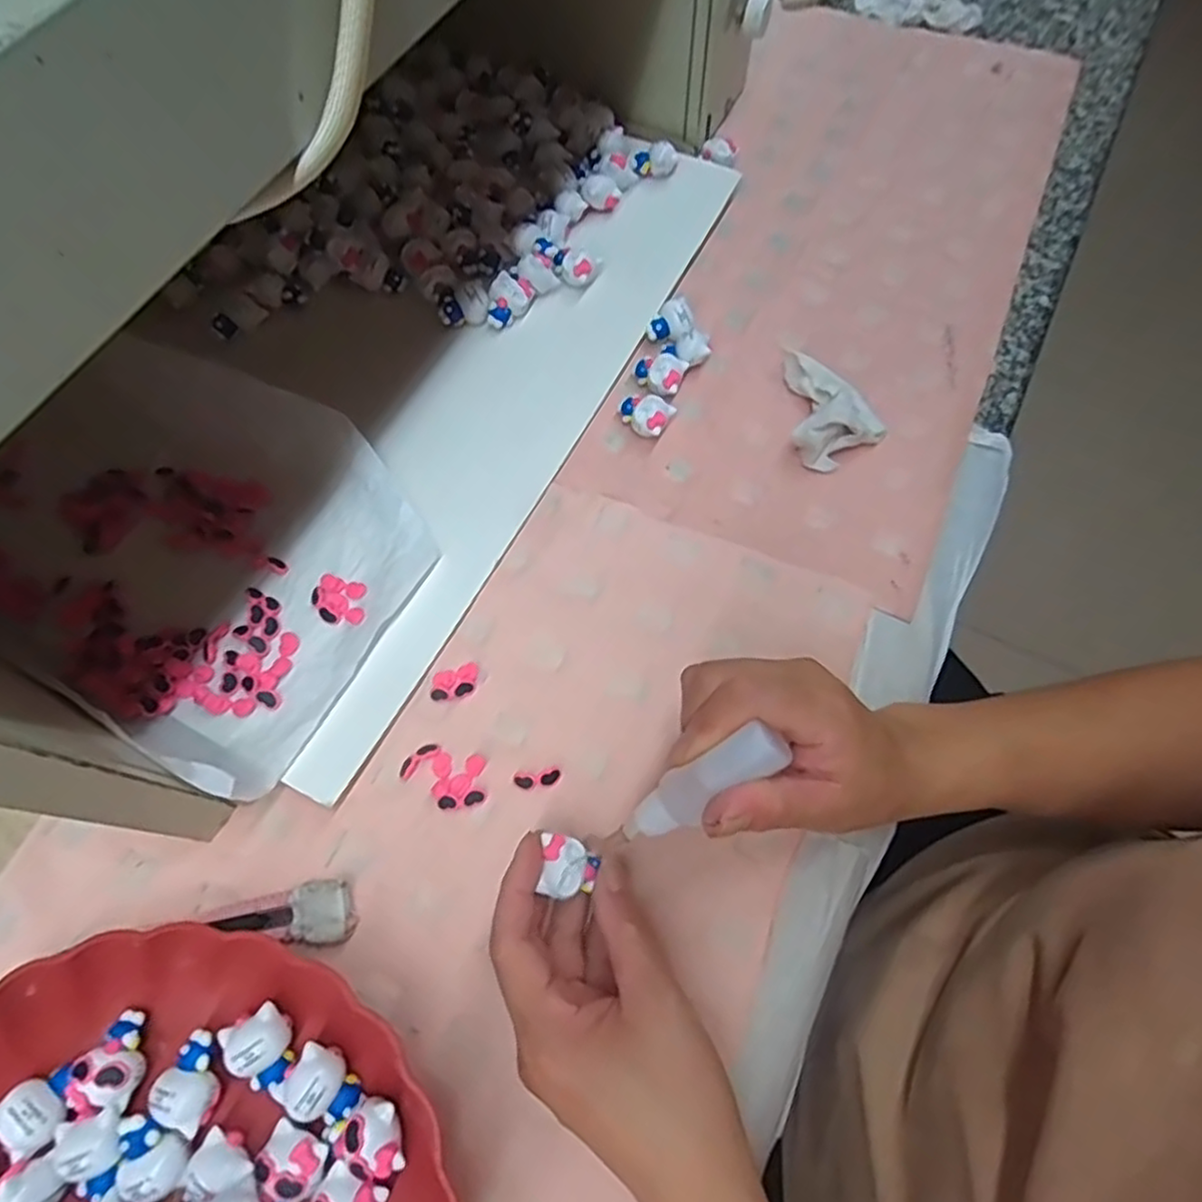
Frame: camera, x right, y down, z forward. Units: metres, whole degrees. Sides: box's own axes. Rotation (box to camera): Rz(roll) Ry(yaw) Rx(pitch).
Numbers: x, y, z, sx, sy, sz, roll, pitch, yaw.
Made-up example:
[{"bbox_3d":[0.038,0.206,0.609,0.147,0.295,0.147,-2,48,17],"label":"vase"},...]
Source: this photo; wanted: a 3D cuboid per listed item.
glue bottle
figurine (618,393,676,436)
[{"bbox_3d":[0.037,0.073,0.269,0.073,0.016,0.020,-41,66,26],"label":"glue bottle"},{"bbox_3d":[0.027,-0.117,0.434,0.032,0.018,0.024,29,70,13],"label":"figurine"}]

